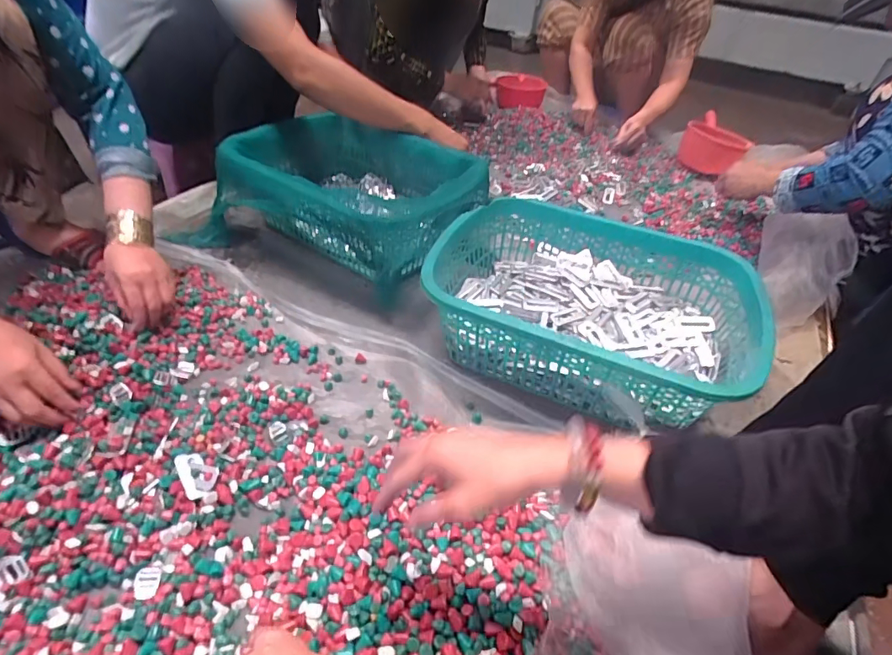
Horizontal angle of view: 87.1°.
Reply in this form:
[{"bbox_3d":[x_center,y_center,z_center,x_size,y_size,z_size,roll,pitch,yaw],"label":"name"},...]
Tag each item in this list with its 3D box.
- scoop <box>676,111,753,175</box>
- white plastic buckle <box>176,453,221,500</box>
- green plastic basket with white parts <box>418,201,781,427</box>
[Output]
[{"bbox_3d":[0.814,-0.551,1.415,0.187,0.118,0.229,34,49,26],"label":"scoop"},{"bbox_3d":[-0.291,0.169,0.550,0.038,0.009,0.060,-23,51,-29],"label":"white plastic buckle"},{"bbox_3d":[0.210,-0.037,0.737,0.456,0.169,0.363,21,44,14],"label":"green plastic basket with white parts"}]

